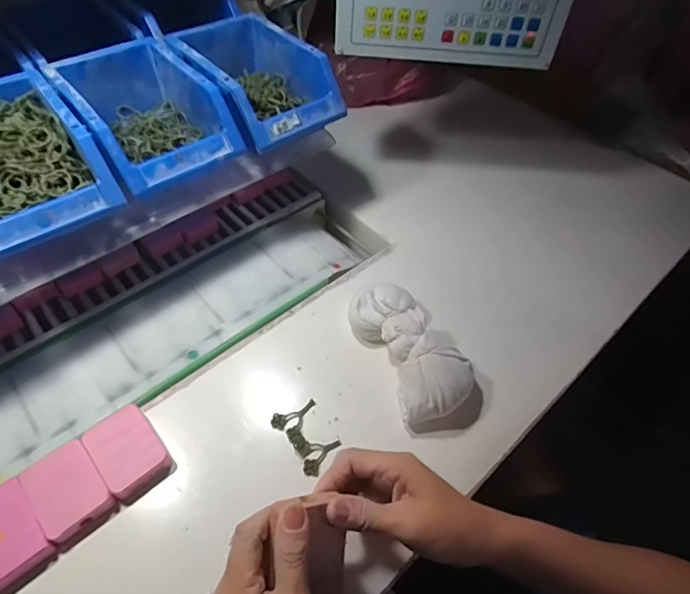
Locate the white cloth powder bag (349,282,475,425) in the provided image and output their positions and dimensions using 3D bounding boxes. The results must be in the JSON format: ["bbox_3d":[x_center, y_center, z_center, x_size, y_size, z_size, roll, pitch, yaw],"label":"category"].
[{"bbox_3d":[0.063,0.049,0.465,0.074,0.053,0.155,-19,55,-17],"label":"white cloth powder bag"}]

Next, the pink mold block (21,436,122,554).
[{"bbox_3d":[-0.226,0.159,0.375,0.049,0.015,0.071,-34,60,-25],"label":"pink mold block"}]

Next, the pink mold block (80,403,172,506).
[{"bbox_3d":[-0.188,0.135,0.398,0.051,0.017,0.072,-34,60,-25],"label":"pink mold block"}]

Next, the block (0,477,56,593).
[{"bbox_3d":[-0.264,0.186,0.357,0.046,0.019,0.071,-33,59,-25],"label":"block"}]

